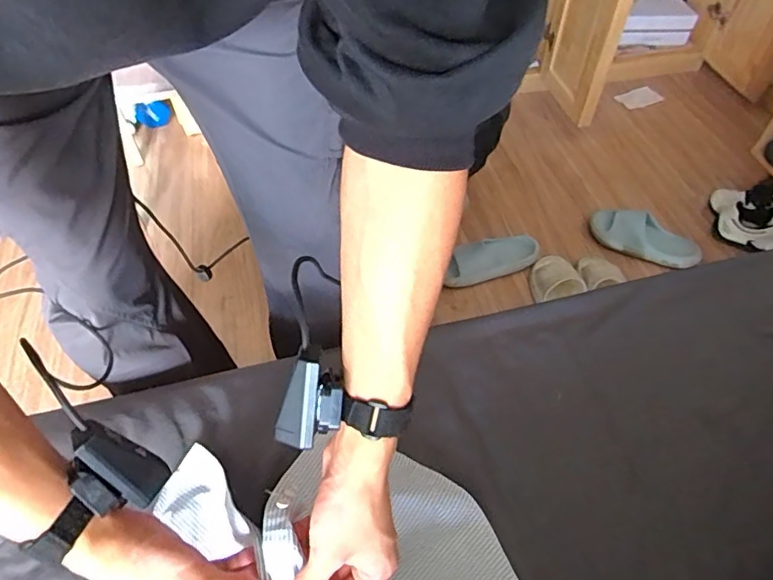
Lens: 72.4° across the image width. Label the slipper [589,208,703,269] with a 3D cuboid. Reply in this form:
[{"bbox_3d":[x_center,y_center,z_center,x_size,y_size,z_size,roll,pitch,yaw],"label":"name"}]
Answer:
[{"bbox_3d":[0.651,-0.139,1.349,0.128,0.073,0.272,-32,46,-21],"label":"slipper"}]

